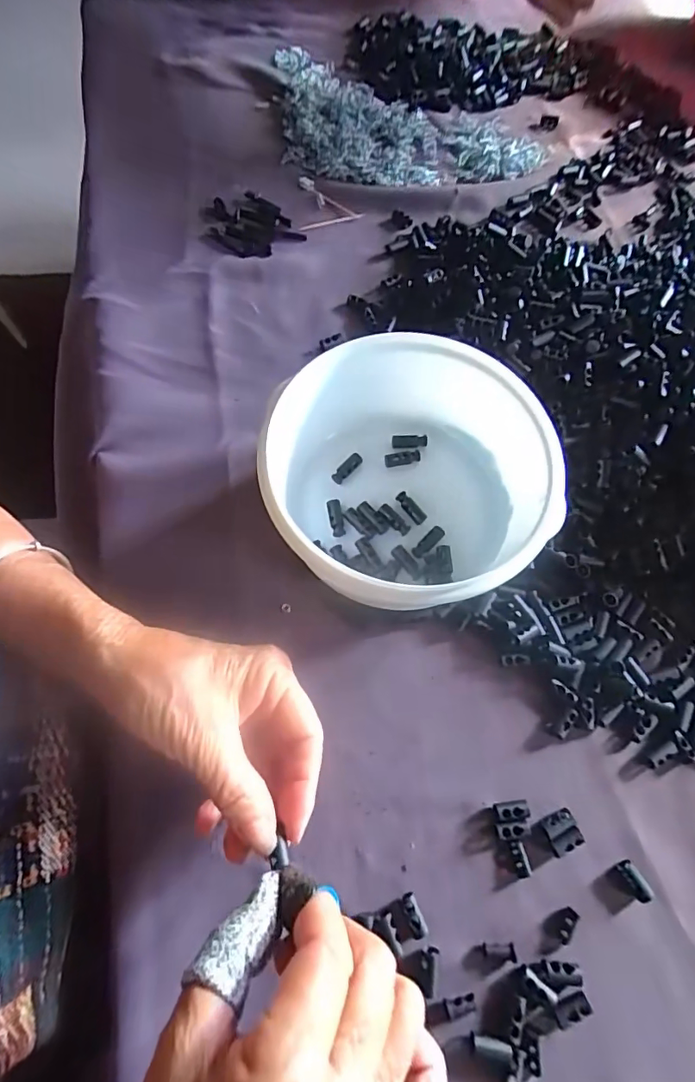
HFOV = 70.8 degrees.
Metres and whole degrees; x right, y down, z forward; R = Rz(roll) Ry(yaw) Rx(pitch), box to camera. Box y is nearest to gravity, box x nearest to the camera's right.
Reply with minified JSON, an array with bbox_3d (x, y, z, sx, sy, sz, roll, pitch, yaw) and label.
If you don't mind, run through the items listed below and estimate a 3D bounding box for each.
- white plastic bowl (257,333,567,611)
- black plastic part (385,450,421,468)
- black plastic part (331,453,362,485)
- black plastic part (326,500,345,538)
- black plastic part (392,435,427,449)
[{"bbox_3d":[0.044,-0.044,0.299,0.169,0.074,0.158,1,69,-2],"label":"white plastic bowl"},{"bbox_3d":[0.039,-0.058,0.343,0.026,0.006,0.009,-13,70,-7],"label":"black plastic part"},{"bbox_3d":[0.000,-0.050,0.338,0.007,0.009,0.026,41,73,13],"label":"black plastic part"},{"bbox_3d":[-0.008,-0.015,0.324,0.009,0.007,0.025,-11,70,-6],"label":"black plastic part"},{"bbox_3d":[0.044,-0.071,0.348,0.025,0.005,0.008,-2,69,-3],"label":"black plastic part"}]

